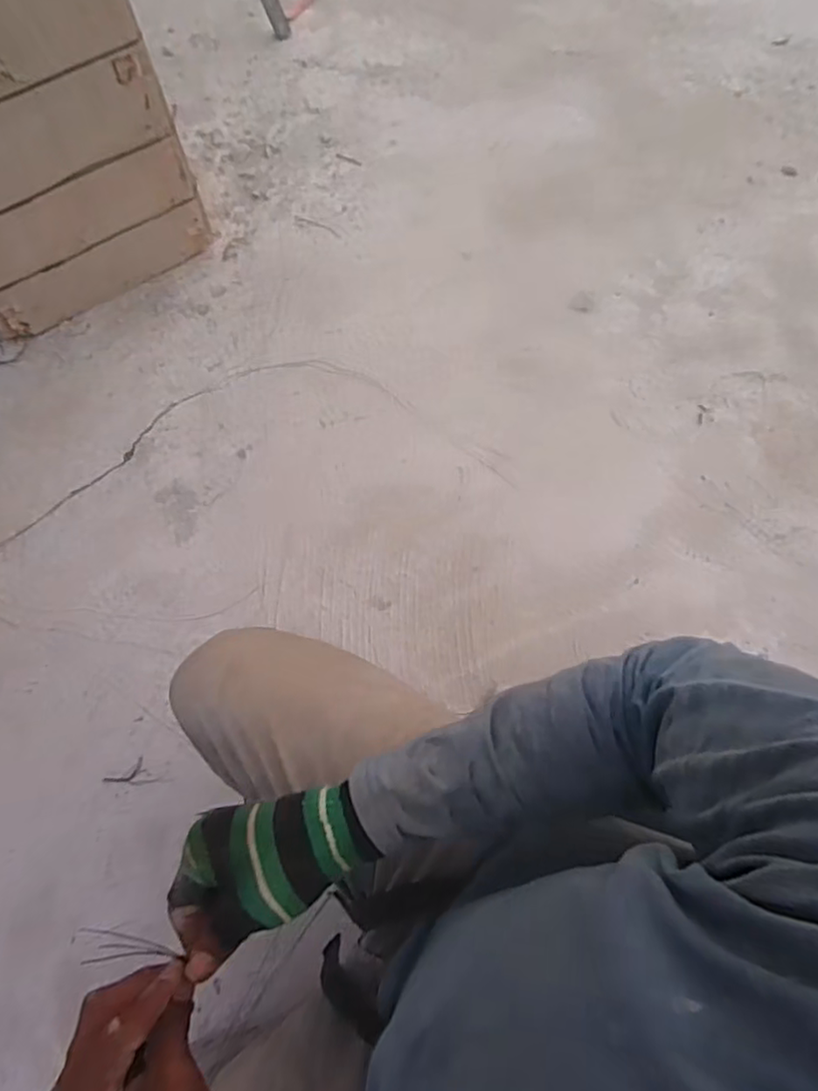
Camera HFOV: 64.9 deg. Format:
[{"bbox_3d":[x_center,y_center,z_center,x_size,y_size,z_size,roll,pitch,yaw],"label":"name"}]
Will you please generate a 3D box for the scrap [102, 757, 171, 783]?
[{"bbox_3d":[-0.353,0.293,0.837,0.087,0.006,0.031,-3,70,-2],"label":"scrap"}]

